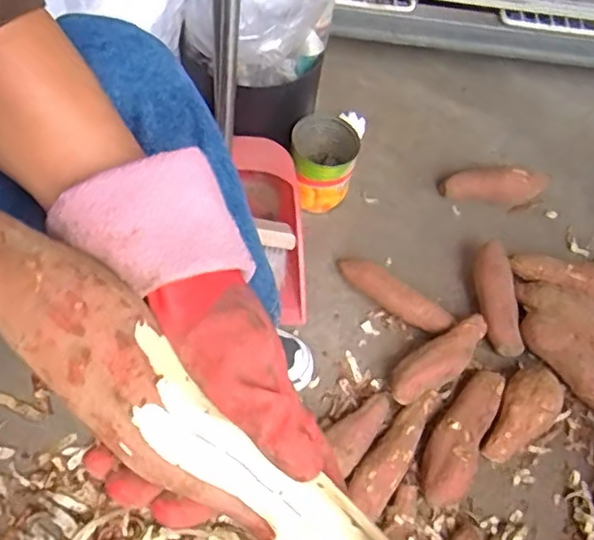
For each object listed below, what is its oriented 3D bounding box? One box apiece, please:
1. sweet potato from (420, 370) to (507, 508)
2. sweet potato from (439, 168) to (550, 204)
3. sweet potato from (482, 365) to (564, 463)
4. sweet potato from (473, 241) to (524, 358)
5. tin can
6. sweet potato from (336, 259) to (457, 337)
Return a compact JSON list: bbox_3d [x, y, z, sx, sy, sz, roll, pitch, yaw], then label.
[{"bbox_3d":[0.206,0.205,0.758,0.062,0.070,0.198,30,64,12],"label":"sweet potato"},{"bbox_3d":[0.322,-0.142,0.981,0.175,0.050,0.050,1,61,12],"label":"sweet potato"},{"bbox_3d":[0.291,0.188,0.777,0.071,0.048,0.142,35,77,14],"label":"sweet potato"},{"bbox_3d":[0.284,0.043,0.873,0.050,0.062,0.168,0,62,-4],"label":"sweet potato"},{"bbox_3d":[0.036,-0.159,0.942,0.101,0.113,0.113,13,62,3],"label":"tin can"},{"bbox_3d":[0.138,0.038,0.869,0.180,0.045,0.050,34,65,13],"label":"sweet potato"}]

